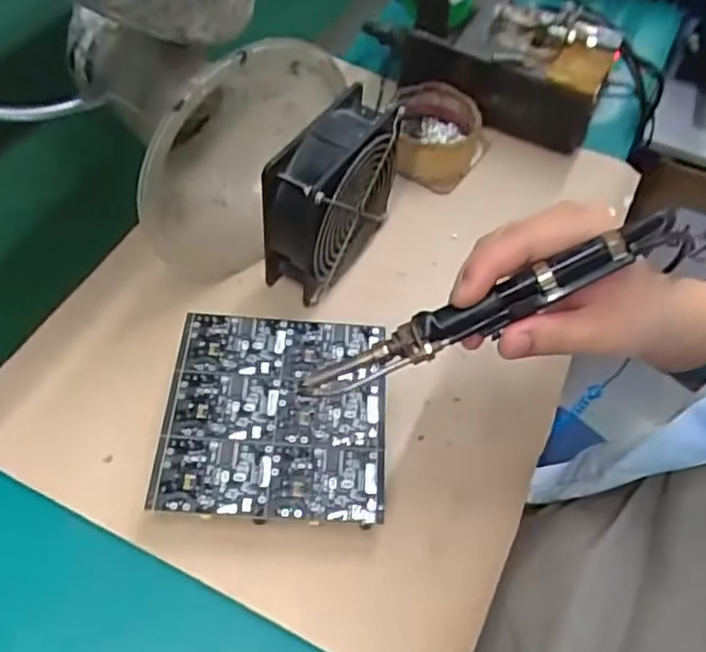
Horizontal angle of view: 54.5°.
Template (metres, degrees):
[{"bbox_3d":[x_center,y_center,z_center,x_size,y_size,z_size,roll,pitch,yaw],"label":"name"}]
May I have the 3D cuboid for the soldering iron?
[{"bbox_3d":[0.069,-0.007,0.360,0.209,0.015,0.026,-24,53,10],"label":"soldering iron"}]

